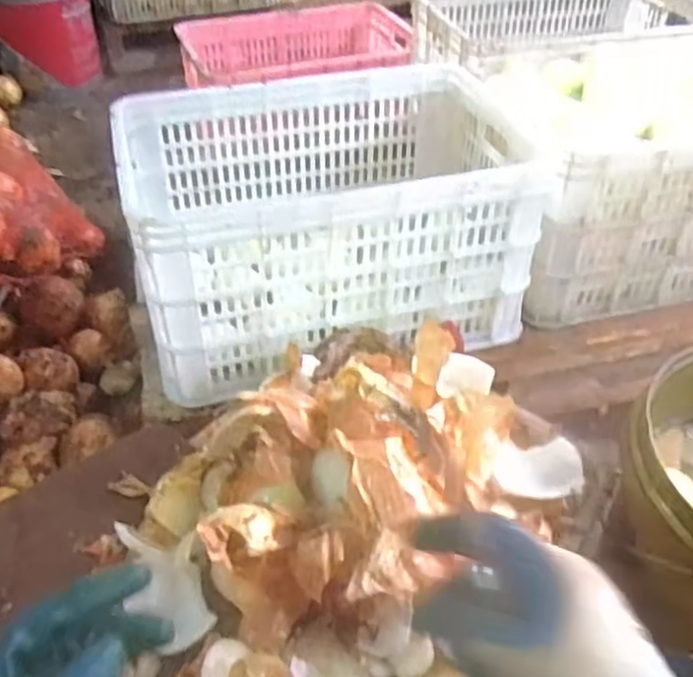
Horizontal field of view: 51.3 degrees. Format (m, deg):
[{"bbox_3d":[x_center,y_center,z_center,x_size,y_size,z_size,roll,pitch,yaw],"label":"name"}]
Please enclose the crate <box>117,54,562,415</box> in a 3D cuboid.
[{"bbox_3d":[-0.025,-0.186,1.034,0.519,0.252,0.398,-8,42,-9],"label":"crate"}]

